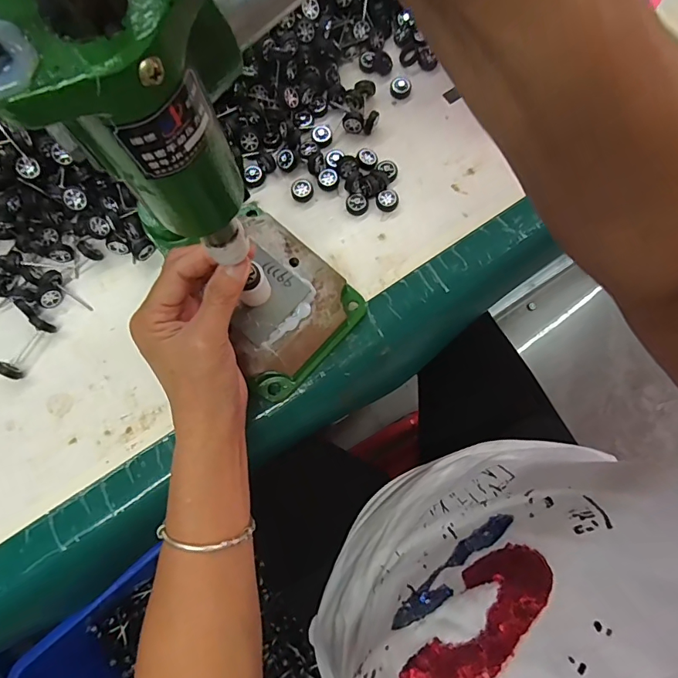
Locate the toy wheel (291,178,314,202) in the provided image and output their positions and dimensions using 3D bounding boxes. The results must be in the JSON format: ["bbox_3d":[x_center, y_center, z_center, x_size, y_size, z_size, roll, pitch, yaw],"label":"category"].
[{"bbox_3d":[-0.033,-0.137,0.418,0.020,0.010,0.020,0,77,0],"label":"toy wheel"}]

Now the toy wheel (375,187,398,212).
[{"bbox_3d":[0.045,-0.127,0.414,0.021,0.010,0.018,-36,80,-7],"label":"toy wheel"}]

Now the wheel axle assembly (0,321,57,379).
[{"bbox_3d":[-0.262,0.008,0.382,0.017,0.017,0.052,34,80,7],"label":"wheel axle assembly"}]

